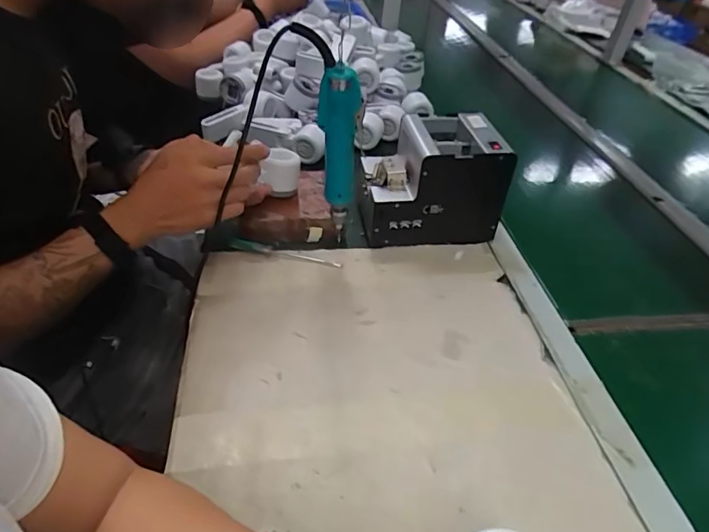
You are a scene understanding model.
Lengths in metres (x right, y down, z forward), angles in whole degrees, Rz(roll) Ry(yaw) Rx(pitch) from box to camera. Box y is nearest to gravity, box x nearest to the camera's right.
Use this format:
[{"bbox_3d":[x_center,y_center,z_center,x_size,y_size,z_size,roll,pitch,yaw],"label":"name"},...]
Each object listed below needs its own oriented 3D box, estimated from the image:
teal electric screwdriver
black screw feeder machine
[{"bbox_3d":[-0.020,-0.126,0.558,0.036,0.200,0.033,-8,43,-14],"label":"teal electric screwdriver"},{"bbox_3d":[0.104,-0.119,0.689,0.186,0.150,0.125,-4,42,-10],"label":"black screw feeder machine"}]

